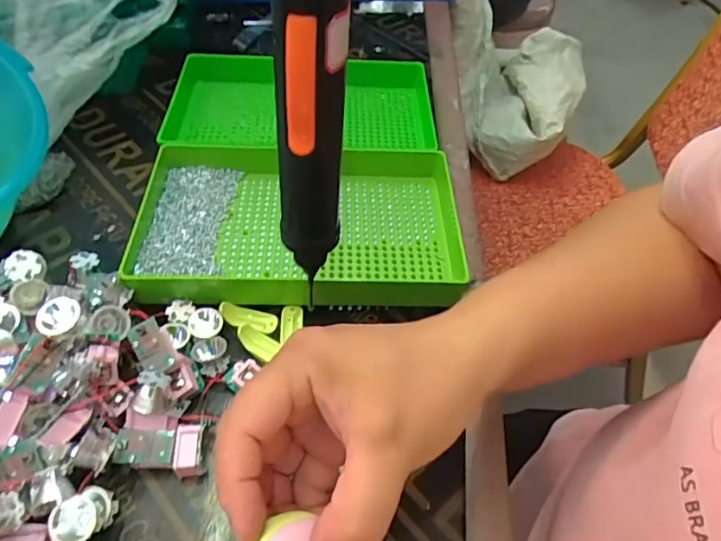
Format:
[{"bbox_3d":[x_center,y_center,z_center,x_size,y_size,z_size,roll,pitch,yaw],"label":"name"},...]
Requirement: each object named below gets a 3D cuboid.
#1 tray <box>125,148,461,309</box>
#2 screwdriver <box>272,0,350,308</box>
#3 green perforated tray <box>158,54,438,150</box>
[{"bbox_3d":[-0.046,-0.041,0.432,0.256,0.031,0.153,1,52,-4],"label":"tray"},{"bbox_3d":[-0.025,-0.068,0.257,0.030,0.184,0.041,9,50,3],"label":"screwdriver"},{"bbox_3d":[-0.057,-0.171,0.537,0.261,0.030,0.129,-4,51,-8],"label":"green perforated tray"}]

